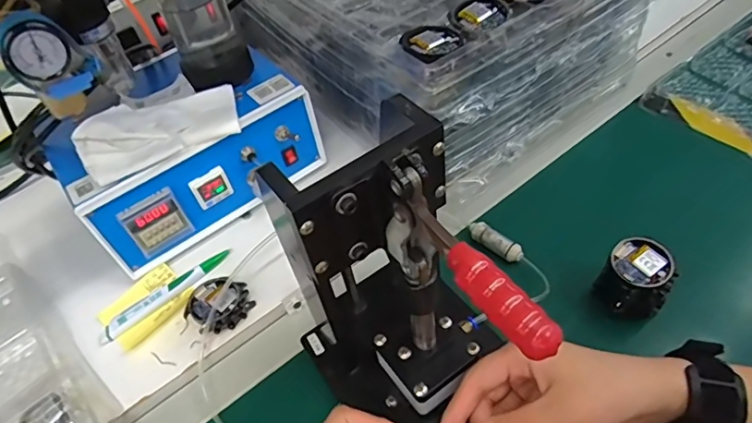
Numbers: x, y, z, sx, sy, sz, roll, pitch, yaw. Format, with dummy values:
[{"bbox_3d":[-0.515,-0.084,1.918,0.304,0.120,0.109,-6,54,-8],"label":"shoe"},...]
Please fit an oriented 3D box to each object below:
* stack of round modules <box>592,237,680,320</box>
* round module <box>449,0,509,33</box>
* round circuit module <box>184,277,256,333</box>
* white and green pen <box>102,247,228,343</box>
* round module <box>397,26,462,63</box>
[{"bbox_3d":[0.212,0.057,0.423,0.050,0.049,0.049,27,58,29],"label":"stack of round modules"},{"bbox_3d":[0.090,-0.170,0.451,0.048,0.012,0.052,-2,48,8],"label":"round module"},{"bbox_3d":[-0.139,0.082,0.464,0.052,0.022,0.052,-5,48,5],"label":"round circuit module"},{"bbox_3d":[-0.195,0.078,0.483,0.132,0.013,0.016,-36,53,-21],"label":"white and green pen"},{"bbox_3d":[0.046,-0.136,0.427,0.049,0.013,0.051,-5,48,5],"label":"round module"}]

